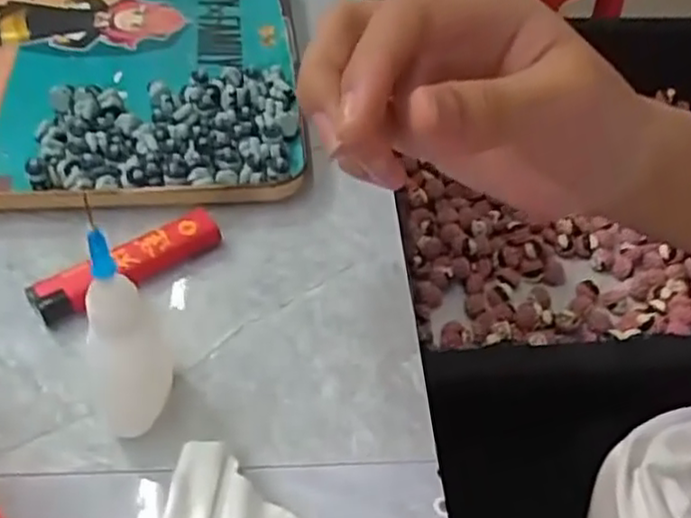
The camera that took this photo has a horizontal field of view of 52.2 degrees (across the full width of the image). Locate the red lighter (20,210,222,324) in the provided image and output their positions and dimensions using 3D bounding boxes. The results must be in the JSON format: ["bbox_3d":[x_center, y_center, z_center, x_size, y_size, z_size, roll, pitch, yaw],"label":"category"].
[{"bbox_3d":[-0.087,0.002,0.287,0.078,0.012,0.017,-28,57,-26],"label":"red lighter"}]

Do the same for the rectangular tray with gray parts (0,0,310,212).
[{"bbox_3d":[-0.153,-0.099,0.362,0.252,0.017,0.203,-2,49,-7],"label":"rectangular tray with gray parts"}]

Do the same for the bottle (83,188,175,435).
[{"bbox_3d":[-0.072,0.021,0.219,0.025,0.091,0.027,-16,52,-18],"label":"bottle"}]

